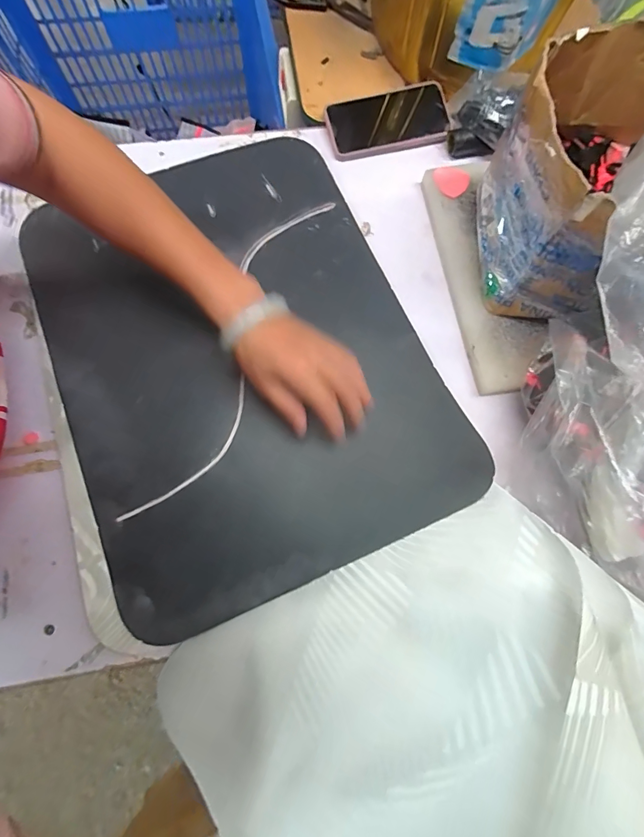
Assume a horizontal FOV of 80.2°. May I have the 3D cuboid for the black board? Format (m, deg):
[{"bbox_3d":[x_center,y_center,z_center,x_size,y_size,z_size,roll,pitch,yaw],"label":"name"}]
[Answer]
[{"bbox_3d":[-0.091,-0.078,0.420,0.383,0.029,0.493,-23,73,-8],"label":"black board"}]

